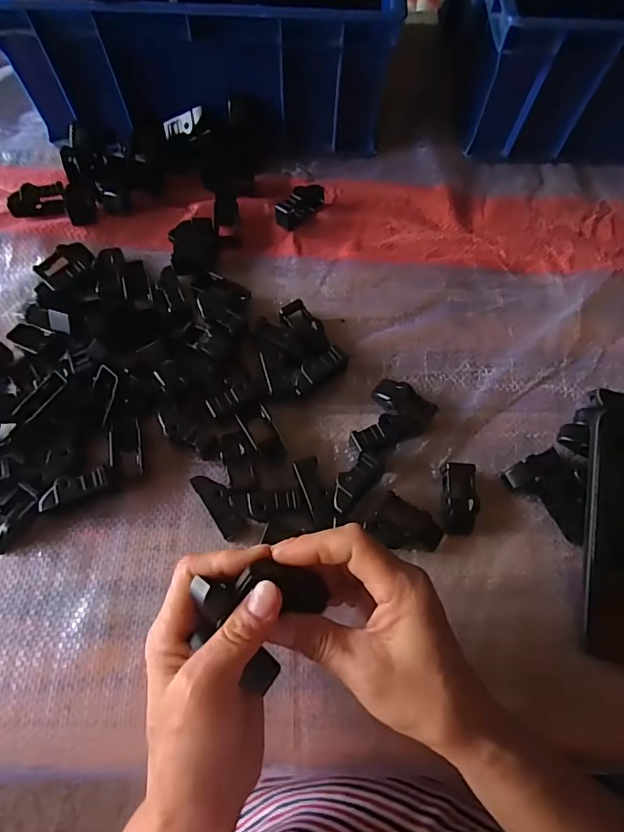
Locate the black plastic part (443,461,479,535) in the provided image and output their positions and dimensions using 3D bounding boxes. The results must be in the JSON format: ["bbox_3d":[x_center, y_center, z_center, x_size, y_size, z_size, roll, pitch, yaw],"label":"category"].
[{"bbox_3d":[0.106,0.059,0.342,0.022,0.016,0.048,3,67,1],"label":"black plastic part"}]

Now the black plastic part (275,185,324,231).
[{"bbox_3d":[-0.012,-0.194,0.438,0.017,0.025,0.051,42,73,16],"label":"black plastic part"}]

